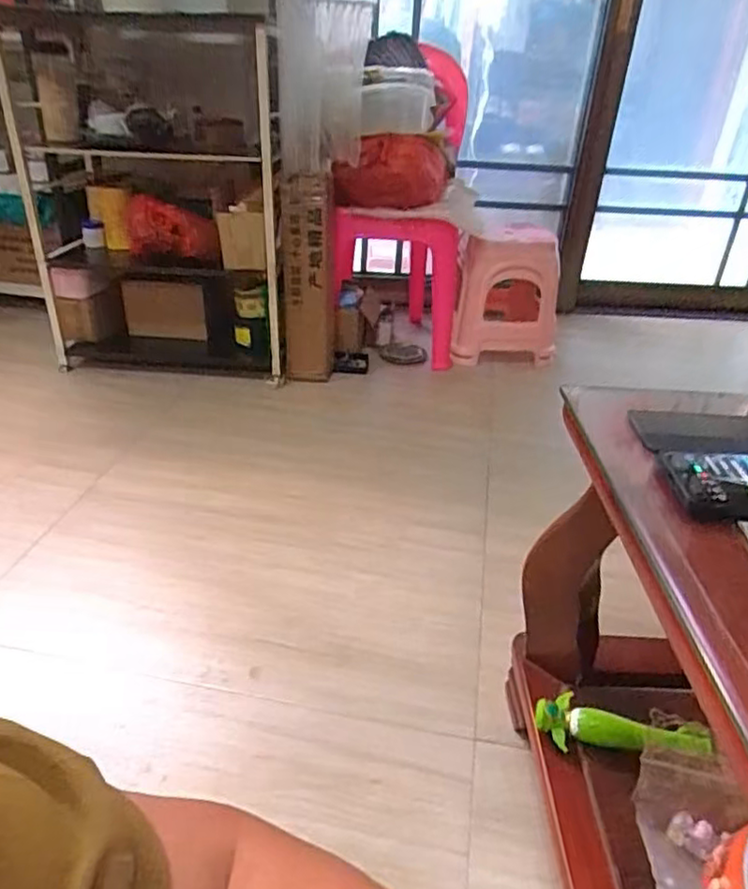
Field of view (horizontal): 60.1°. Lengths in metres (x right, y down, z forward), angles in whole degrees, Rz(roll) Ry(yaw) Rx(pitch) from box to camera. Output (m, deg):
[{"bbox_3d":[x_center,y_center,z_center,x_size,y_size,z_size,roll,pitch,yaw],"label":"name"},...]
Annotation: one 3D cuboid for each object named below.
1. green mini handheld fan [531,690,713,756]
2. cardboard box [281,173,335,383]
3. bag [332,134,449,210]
[{"bbox_3d":[0.280,0.320,0.735,0.183,0.036,0.052,1,30,22],"label":"green mini handheld fan"},{"bbox_3d":[-0.176,-0.438,1.748,0.135,0.522,0.179,2,32,-3],"label":"cardboard box"},{"bbox_3d":[0.043,-0.749,1.781,0.297,0.181,0.142,0,31,-7],"label":"bag"}]

